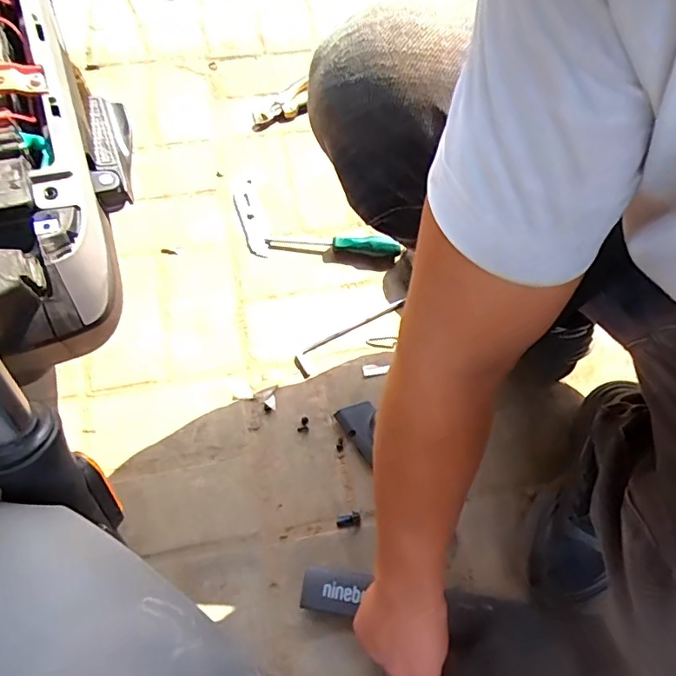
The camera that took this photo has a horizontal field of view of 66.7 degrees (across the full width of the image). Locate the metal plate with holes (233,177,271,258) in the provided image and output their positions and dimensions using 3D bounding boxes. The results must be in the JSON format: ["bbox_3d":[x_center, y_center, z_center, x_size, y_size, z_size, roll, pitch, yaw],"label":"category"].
[{"bbox_3d":[-0.127,-0.179,0.759,0.037,0.011,0.133,-20,72,2],"label":"metal plate with holes"}]

